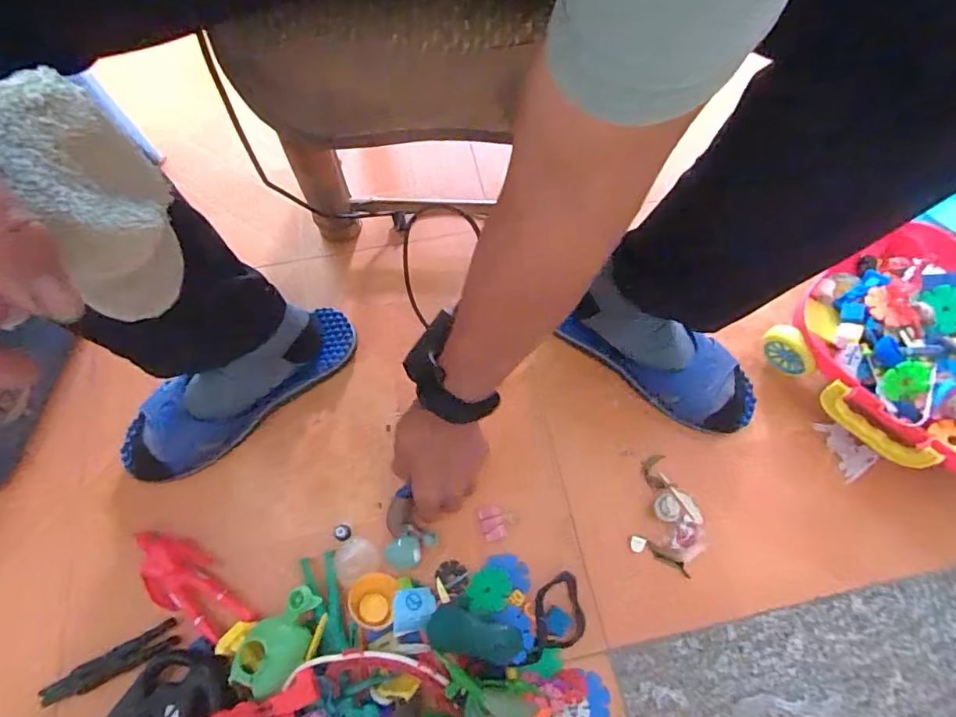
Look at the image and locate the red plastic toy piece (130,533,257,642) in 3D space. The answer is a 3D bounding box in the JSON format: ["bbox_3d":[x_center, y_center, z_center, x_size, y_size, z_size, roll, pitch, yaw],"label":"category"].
[{"bbox_3d":[-0.278,0.219,0.488,0.140,0.031,0.055,33,69,12],"label":"red plastic toy piece"}]

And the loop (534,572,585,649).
[{"bbox_3d":[0.077,0.236,0.473,0.046,0.027,0.064,0,66,-2],"label":"loop"}]

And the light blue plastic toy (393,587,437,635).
[{"bbox_3d":[-0.059,0.233,0.468,0.040,0.005,0.038,9,48,-23],"label":"light blue plastic toy"}]

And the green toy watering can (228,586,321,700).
[{"bbox_3d":[-0.172,0.250,0.449,0.054,0.046,0.084,34,70,14],"label":"green toy watering can"}]

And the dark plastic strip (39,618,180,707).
[{"bbox_3d":[-0.333,0.278,0.457,0.119,0.012,0.025,-25,69,-12],"label":"dark plastic strip"}]

